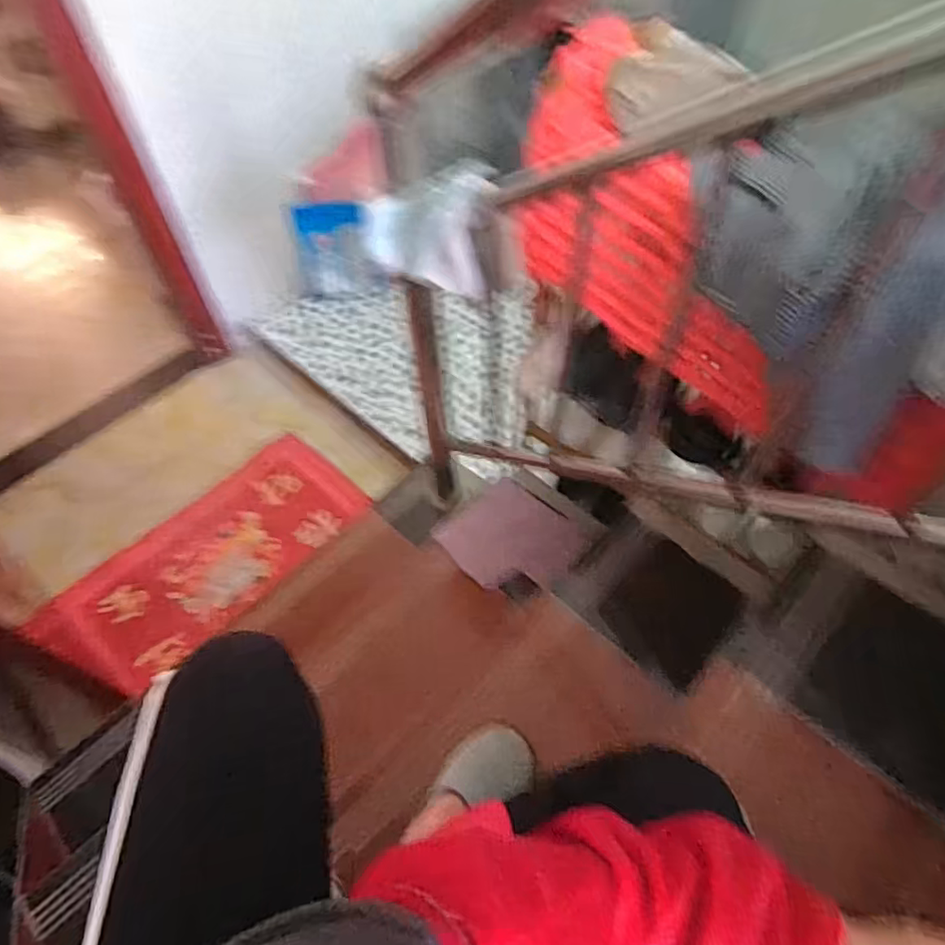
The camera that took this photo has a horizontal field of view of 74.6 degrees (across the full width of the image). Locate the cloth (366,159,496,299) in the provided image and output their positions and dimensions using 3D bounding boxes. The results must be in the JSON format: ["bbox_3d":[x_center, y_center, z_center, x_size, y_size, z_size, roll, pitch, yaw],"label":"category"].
[{"bbox_3d":[-0.055,-0.293,0.764,0.158,0.151,0.062,-3,55,-1],"label":"cloth"}]

